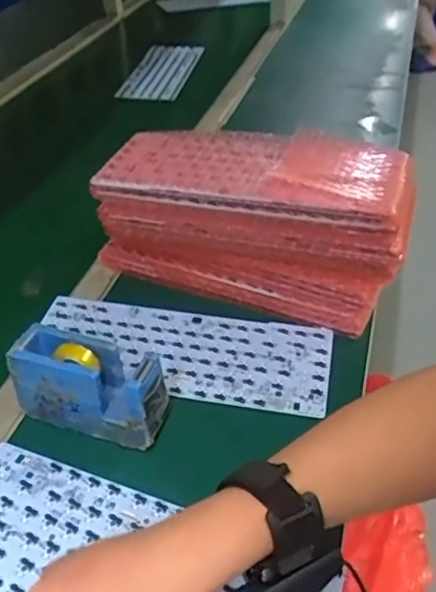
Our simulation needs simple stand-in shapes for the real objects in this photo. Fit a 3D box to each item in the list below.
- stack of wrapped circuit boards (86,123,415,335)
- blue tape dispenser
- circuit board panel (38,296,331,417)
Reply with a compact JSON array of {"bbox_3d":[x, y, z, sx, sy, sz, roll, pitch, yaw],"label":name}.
[{"bbox_3d":[0.036,-0.082,0.698,0.327,0.159,0.125,12,40,15],"label":"stack of wrapped circuit boards"},{"bbox_3d":[-0.113,0.079,0.560,0.134,0.078,0.053,11,40,15],"label":"blue tape dispenser"},{"bbox_3d":[-0.038,0.053,0.653,0.306,0.009,0.125,8,39,11],"label":"circuit board panel"}]

